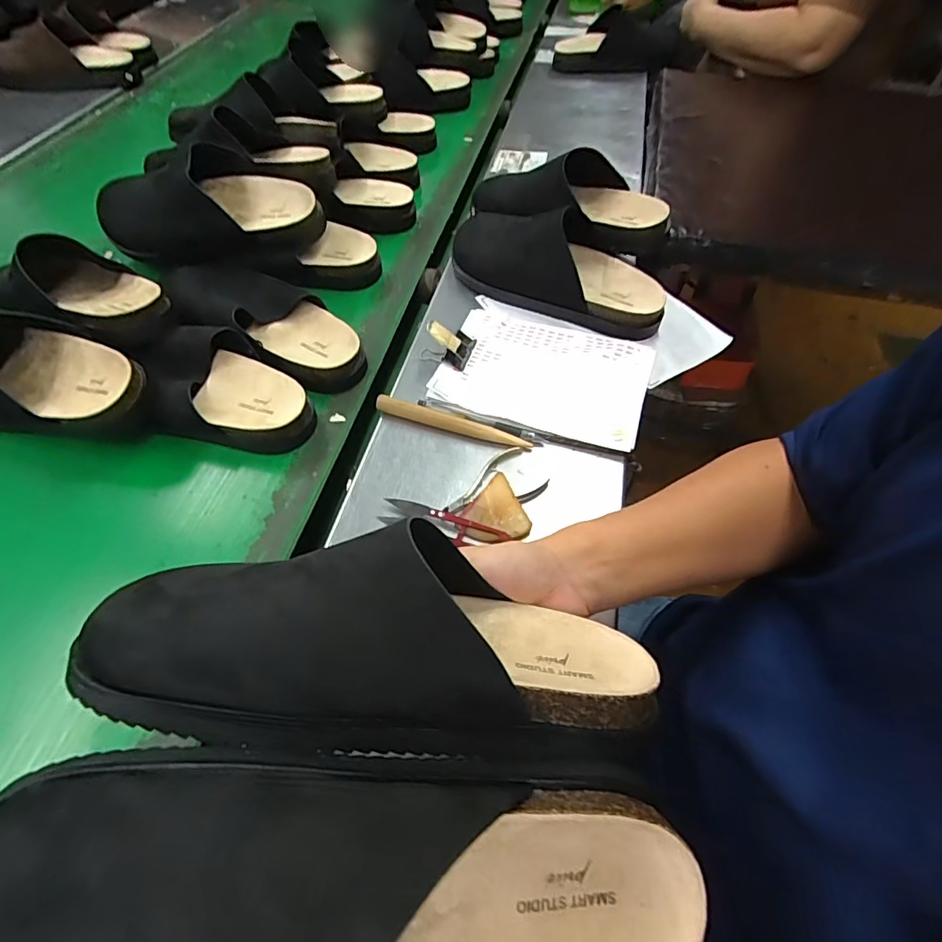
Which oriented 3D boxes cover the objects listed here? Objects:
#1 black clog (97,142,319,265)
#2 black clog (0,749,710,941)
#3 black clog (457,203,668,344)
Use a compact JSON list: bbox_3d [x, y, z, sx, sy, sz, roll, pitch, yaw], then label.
[{"bbox_3d":[-0.329,-0.327,0.623,0.273,0.106,0.116,9,56,5],"label":"black clog"},{"bbox_3d":[-0.040,0.148,0.163,0.254,0.083,0.093,13,52,-8],"label":"black clog"},{"bbox_3d":[0.096,-0.244,0.580,0.275,0.074,0.094,25,61,18],"label":"black clog"}]

